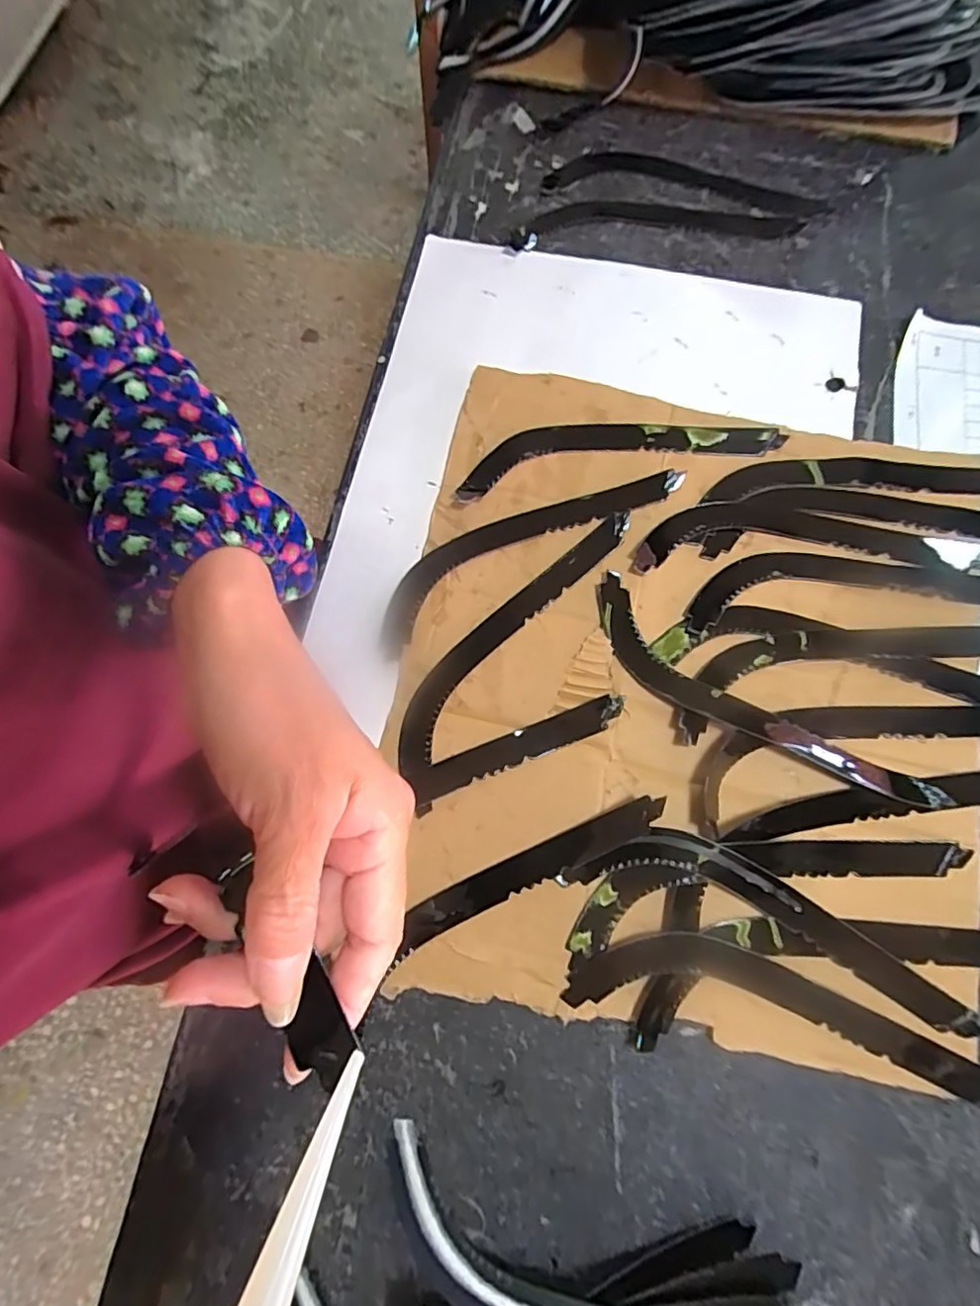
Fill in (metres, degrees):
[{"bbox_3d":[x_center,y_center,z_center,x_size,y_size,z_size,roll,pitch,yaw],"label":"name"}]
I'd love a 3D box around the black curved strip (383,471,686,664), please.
[{"bbox_3d":[0.020,-0.069,0.352,0.213,0.007,0.045,-32,78,-8],"label":"black curved strip"}]

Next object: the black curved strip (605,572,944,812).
[{"bbox_3d":[0.150,0.030,0.322,0.215,0.010,0.047,32,78,7],"label":"black curved strip"}]

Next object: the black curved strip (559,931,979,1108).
[{"bbox_3d":[0.148,0.176,0.280,0.213,0.004,0.044,13,76,3],"label":"black curved strip"}]

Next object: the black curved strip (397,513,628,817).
[{"bbox_3d":[0.008,-0.009,0.335,0.043,0.009,0.210,34,78,8],"label":"black curved strip"}]

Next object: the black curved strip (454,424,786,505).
[{"bbox_3d":[0.082,-0.134,0.368,0.211,0.006,0.043,-10,76,-3],"label":"black curved strip"}]

